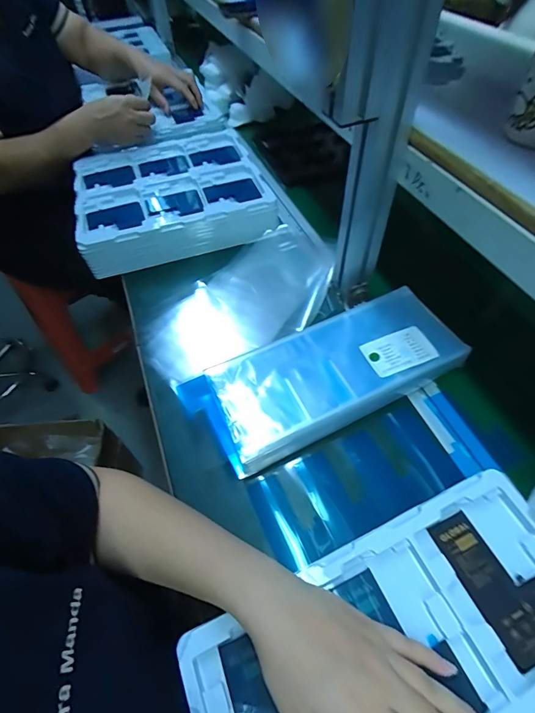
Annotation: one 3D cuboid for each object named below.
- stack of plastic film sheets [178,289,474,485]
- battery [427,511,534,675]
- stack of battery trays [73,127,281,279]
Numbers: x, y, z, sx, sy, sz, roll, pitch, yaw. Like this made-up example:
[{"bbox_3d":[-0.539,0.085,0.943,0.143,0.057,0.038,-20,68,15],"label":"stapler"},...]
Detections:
[{"bbox_3d":[0.070,0.020,0.444,0.316,0.047,0.131,-24,57,-15],"label":"stack of plastic film sheets"},{"bbox_3d":[0.195,0.186,0.303,0.065,0.004,0.111,-24,57,-15],"label":"battery"},{"bbox_3d":[-0.176,-0.299,0.673,0.318,0.070,0.282,-15,55,-9],"label":"stack of battery trays"}]

